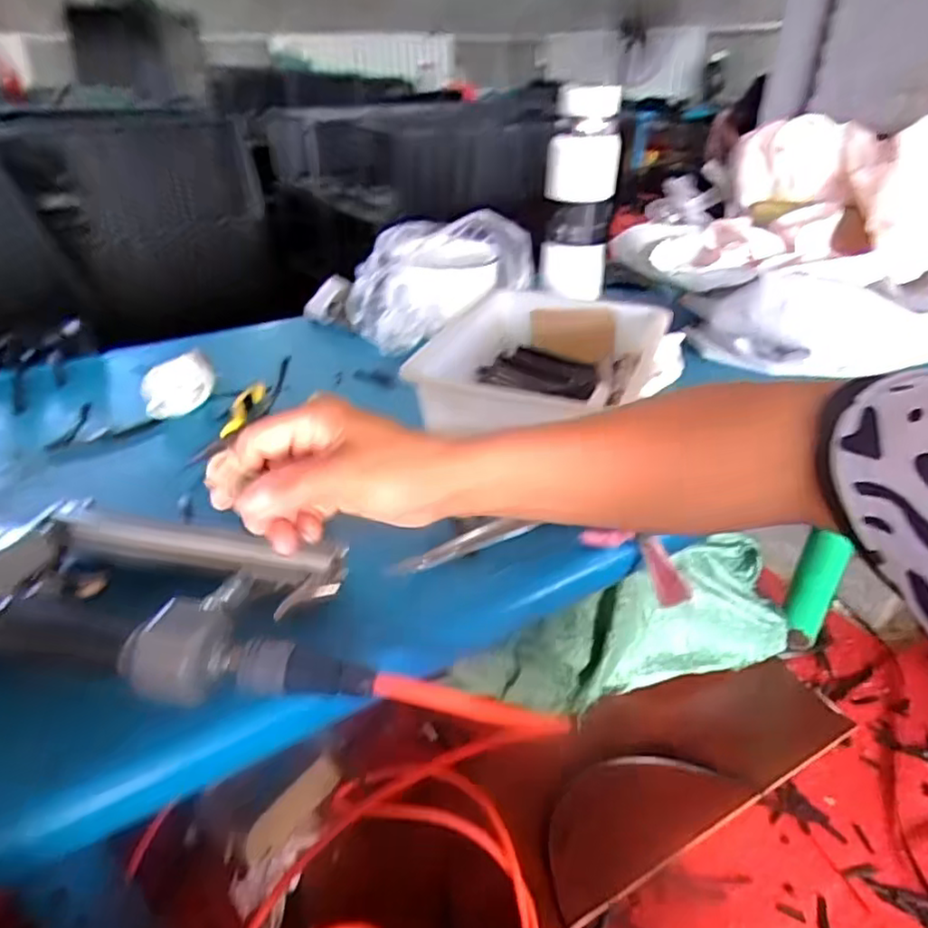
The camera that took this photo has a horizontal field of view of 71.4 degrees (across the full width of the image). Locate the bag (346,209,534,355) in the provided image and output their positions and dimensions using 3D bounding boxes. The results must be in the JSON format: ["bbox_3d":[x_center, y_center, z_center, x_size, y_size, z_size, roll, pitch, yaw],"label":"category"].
[{"bbox_3d":[-0.031,-0.235,0.821,0.231,0.122,0.099,-15,36,-22],"label":"bag"}]

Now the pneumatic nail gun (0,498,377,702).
[{"bbox_3d":[-0.199,0.074,0.398,0.286,0.065,0.155,-1,33,-2],"label":"pneumatic nail gun"}]

